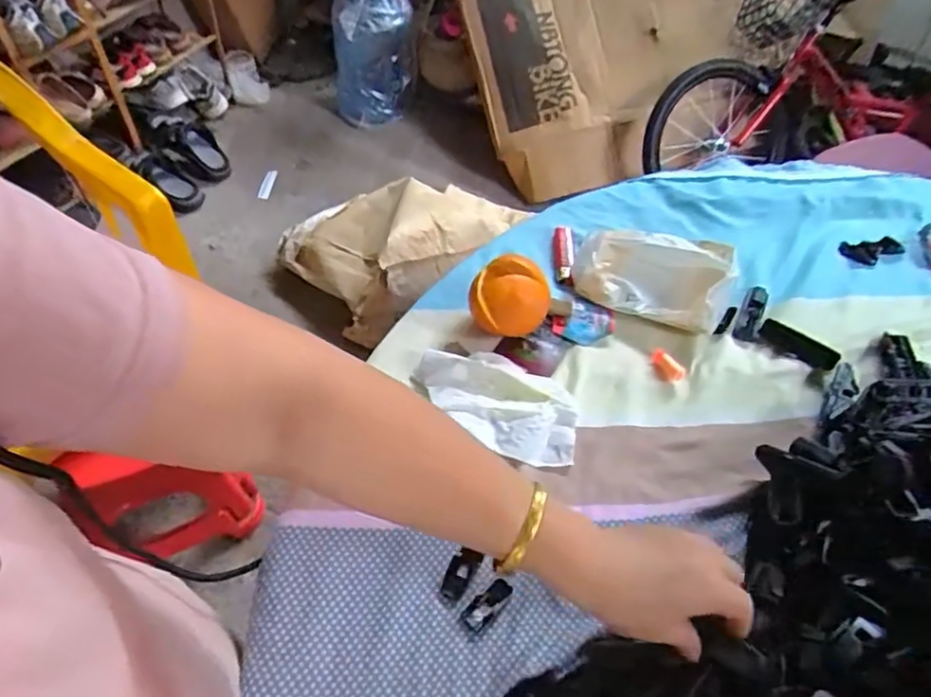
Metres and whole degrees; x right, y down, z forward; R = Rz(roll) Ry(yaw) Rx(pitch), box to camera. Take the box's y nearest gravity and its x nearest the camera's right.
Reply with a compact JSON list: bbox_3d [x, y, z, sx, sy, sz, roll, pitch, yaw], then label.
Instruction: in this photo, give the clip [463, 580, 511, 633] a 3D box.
[{"bbox_3d":[0.016,0.184,0.431,0.019,0.005,0.040,34,58,22],"label":"clip"}]

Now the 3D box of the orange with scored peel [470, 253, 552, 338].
[{"bbox_3d":[0.040,-0.047,0.566,0.072,0.070,0.065,8,52,4],"label":"orange with scored peel"}]

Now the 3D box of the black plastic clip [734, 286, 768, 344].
[{"bbox_3d":[0.289,-0.036,0.608,0.021,0.011,0.066,22,68,12],"label":"black plastic clip"}]

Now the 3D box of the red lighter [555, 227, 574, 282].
[{"bbox_3d":[0.105,-0.102,0.642,0.018,0.017,0.061,3,52,0],"label":"red lighter"}]

